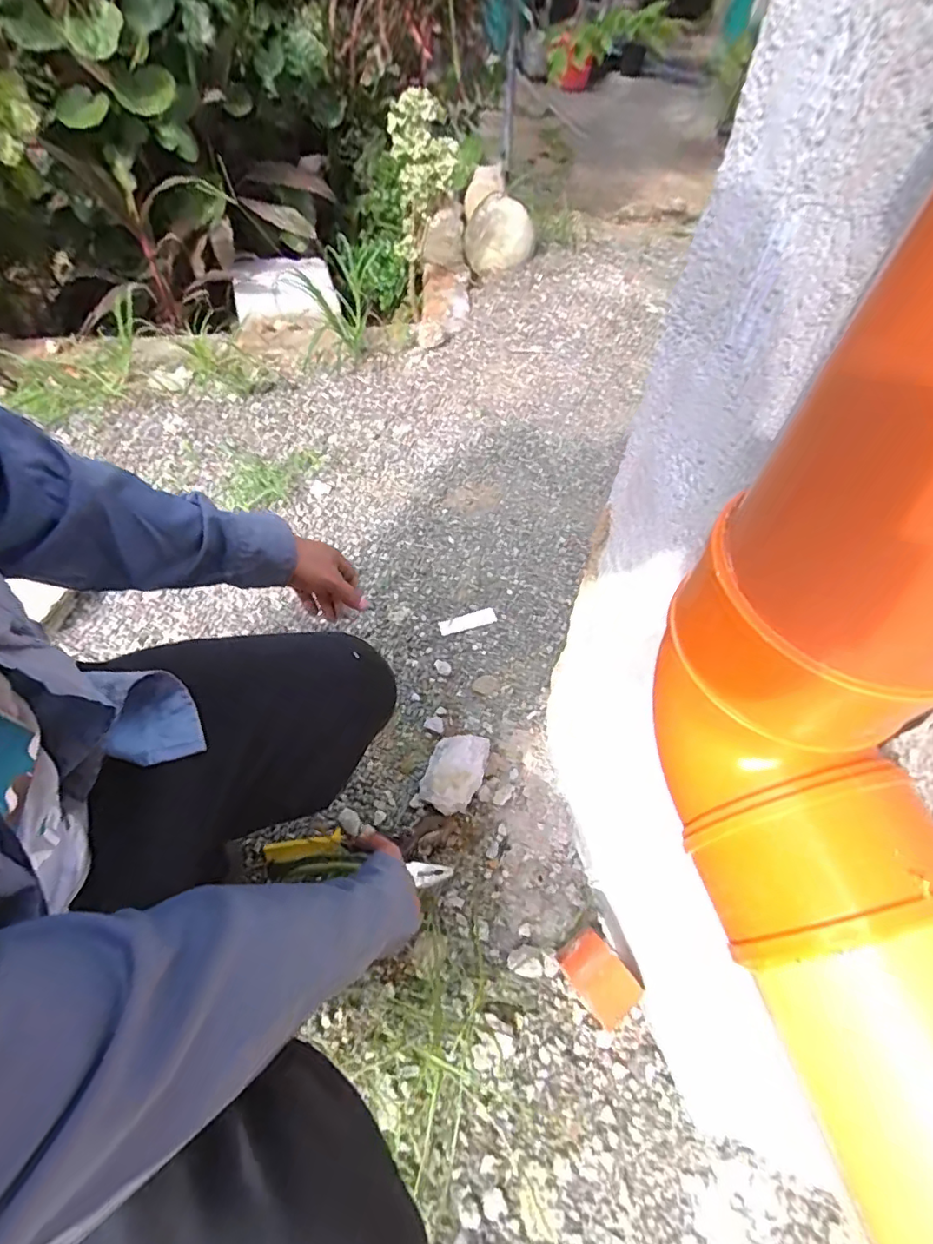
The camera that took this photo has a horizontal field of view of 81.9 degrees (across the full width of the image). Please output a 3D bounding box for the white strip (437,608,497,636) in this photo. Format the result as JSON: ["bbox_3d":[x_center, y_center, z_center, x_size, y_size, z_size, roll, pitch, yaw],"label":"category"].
[{"bbox_3d":[0.001,0.000,0.872,0.093,0.005,0.029,-16,64,-5],"label":"white strip"}]

